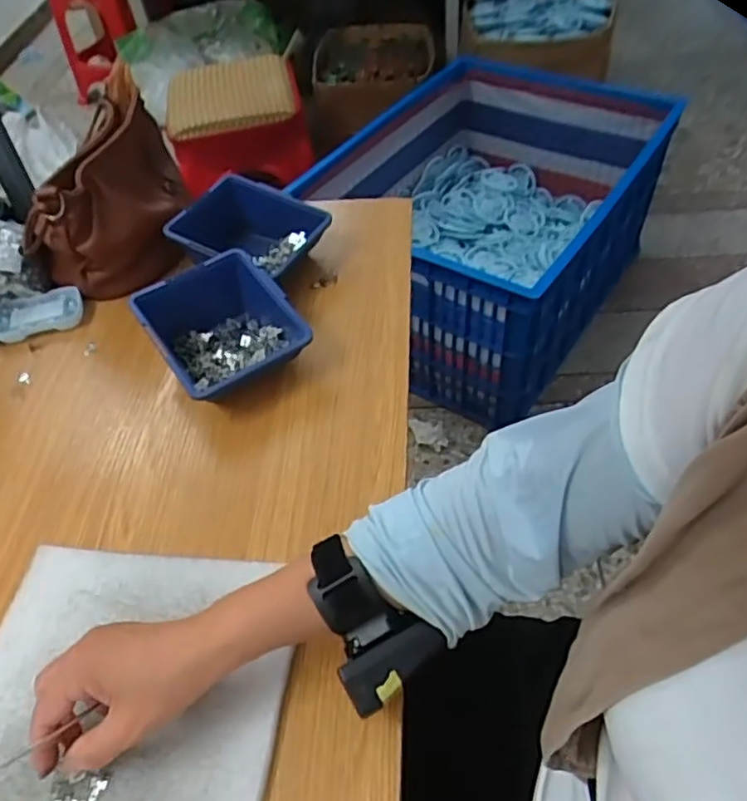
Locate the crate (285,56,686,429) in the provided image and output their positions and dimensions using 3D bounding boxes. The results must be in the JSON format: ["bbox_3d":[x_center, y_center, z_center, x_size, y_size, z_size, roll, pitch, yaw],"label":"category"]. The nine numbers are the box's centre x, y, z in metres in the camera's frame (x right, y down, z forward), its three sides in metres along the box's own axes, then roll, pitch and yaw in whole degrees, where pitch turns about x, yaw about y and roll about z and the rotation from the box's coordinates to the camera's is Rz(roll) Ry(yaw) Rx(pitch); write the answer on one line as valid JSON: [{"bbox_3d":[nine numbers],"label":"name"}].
[{"bbox_3d":[0.279,-0.434,1.588,0.597,0.418,0.820,27,56,24],"label":"crate"}]

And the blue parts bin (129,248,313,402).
[{"bbox_3d":[-0.135,-0.061,0.596,0.119,0.068,0.133,-31,54,-21],"label":"blue parts bin"}]

